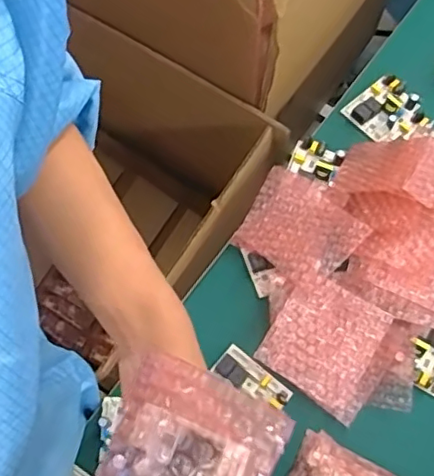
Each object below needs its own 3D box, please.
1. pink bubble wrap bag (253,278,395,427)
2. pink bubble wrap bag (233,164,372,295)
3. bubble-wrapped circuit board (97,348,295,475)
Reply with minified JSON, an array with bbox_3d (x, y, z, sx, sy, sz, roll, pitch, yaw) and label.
[{"bbox_3d":[0.115,0.108,0.599,0.116,0.020,0.113,32,71,9],"label":"pink bubble wrap bag"},{"bbox_3d":[0.092,-0.014,0.648,0.132,0.017,0.115,33,69,28],"label":"pink bubble wrap bag"},{"bbox_3d":[-0.022,0.122,0.293,0.084,0.029,0.108,23,83,15],"label":"bubble-wrapped circuit board"}]

